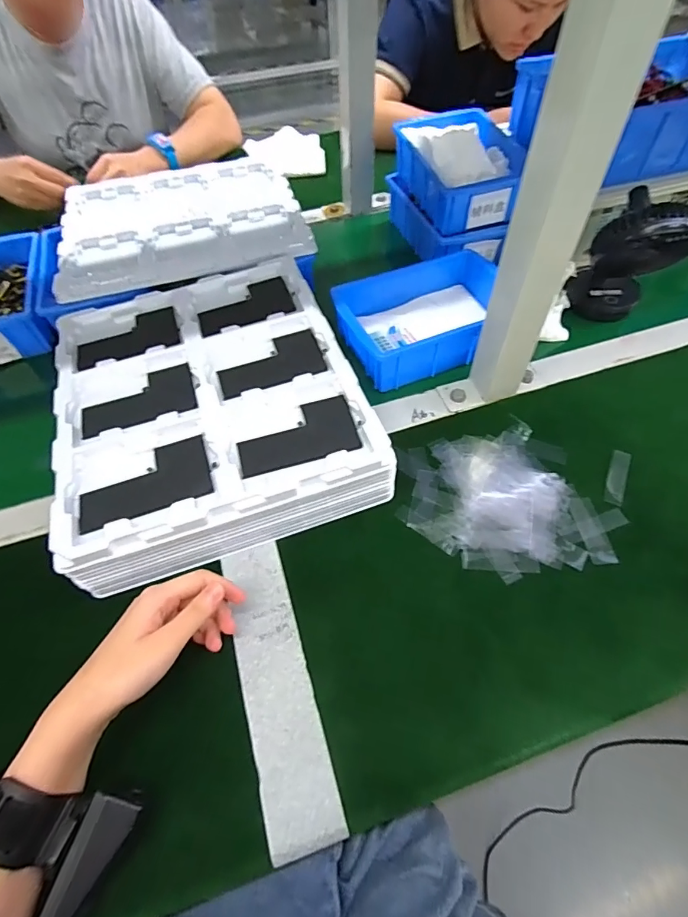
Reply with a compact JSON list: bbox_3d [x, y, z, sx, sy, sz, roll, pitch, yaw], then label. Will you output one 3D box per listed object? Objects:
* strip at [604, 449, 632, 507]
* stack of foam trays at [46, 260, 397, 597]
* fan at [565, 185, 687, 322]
[{"bbox_3d":[0.262,0.017,0.428,0.016,0.004,0.064,23,59,17],"label":"strip"},{"bbox_3d":[-0.134,-0.056,0.456,0.270,0.064,0.309,-17,56,-10],"label":"stack of foam trays"},{"bbox_3d":[0.334,-0.229,0.525,0.087,0.145,0.065,6,56,6],"label":"fan"}]

